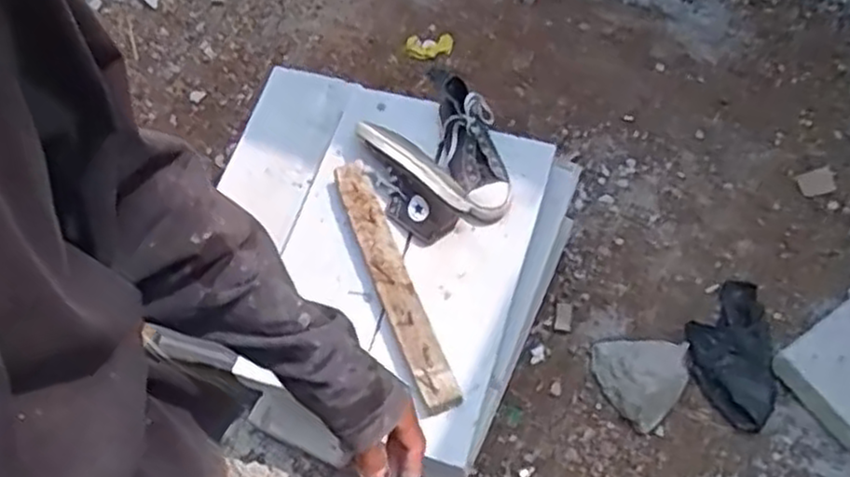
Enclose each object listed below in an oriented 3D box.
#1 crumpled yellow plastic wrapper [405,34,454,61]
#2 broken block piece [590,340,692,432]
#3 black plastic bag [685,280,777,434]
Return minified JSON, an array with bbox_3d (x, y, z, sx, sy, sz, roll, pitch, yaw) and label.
[{"bbox_3d":[0.011,-0.461,1.791,0.114,0.016,0.071,-6,62,-4],"label":"crumpled yellow plastic wrapper"},{"bbox_3d":[0.408,0.246,1.367,0.156,0.093,0.170,0,62,0],"label":"broken block piece"},{"bbox_3d":[0.570,0.196,1.384,0.146,0.096,0.283,14,63,7],"label":"black plastic bag"}]

